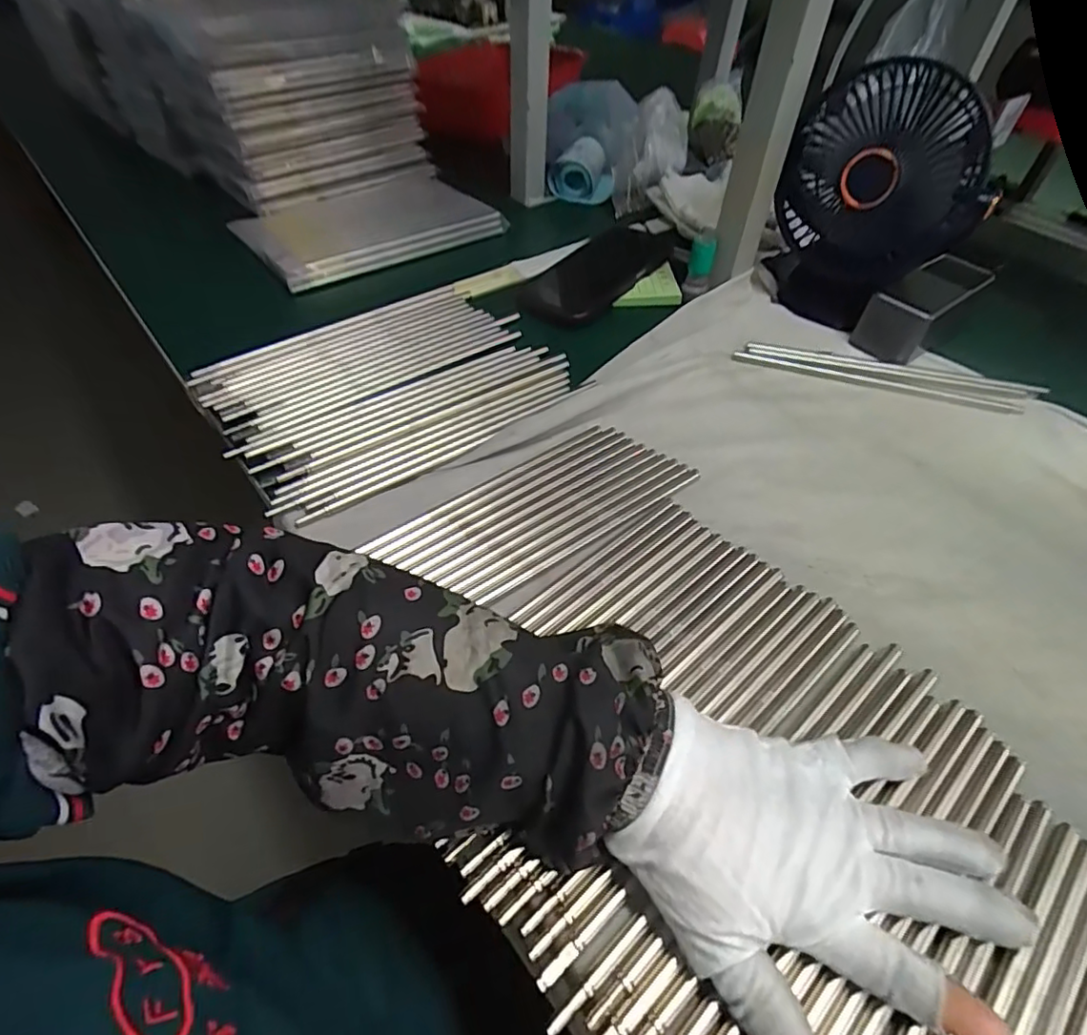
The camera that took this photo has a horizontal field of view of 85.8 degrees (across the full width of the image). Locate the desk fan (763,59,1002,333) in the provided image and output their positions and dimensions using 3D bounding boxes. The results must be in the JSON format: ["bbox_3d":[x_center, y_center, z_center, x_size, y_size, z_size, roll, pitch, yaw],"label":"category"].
[{"bbox_3d":[0.269,-0.256,0.486,0.068,0.183,0.146,-29,57,-26],"label":"desk fan"}]

